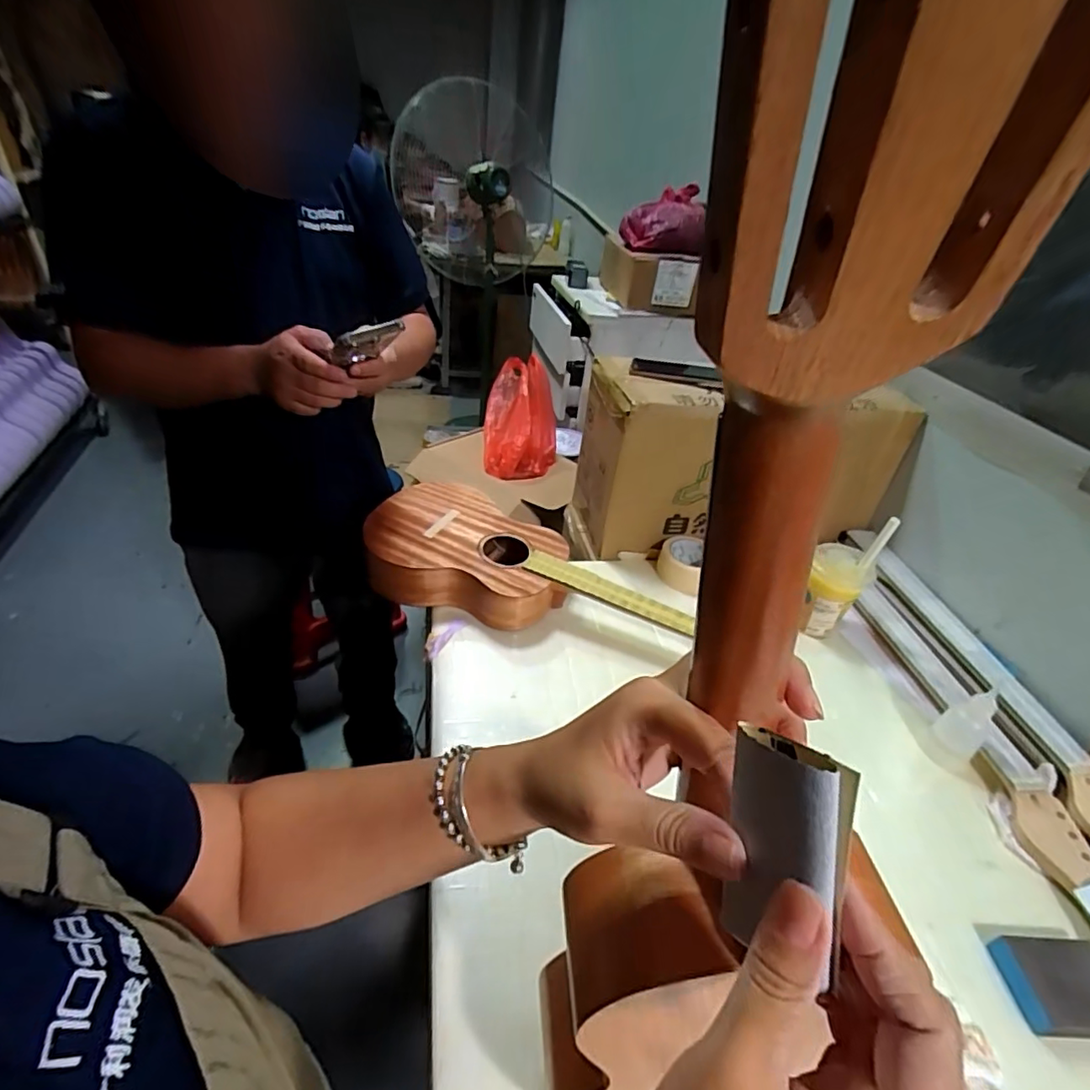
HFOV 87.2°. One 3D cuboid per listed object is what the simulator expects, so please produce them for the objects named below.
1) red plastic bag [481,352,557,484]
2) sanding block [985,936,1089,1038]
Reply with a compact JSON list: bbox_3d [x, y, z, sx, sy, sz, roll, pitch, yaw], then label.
[{"bbox_3d":[-0.055,-0.301,1.357,0.170,0.182,0.259,5,36,-5],"label":"red plastic bag"},{"bbox_3d":[0.471,0.394,0.512,0.106,0.023,0.070,7,36,-1],"label":"sanding block"}]

